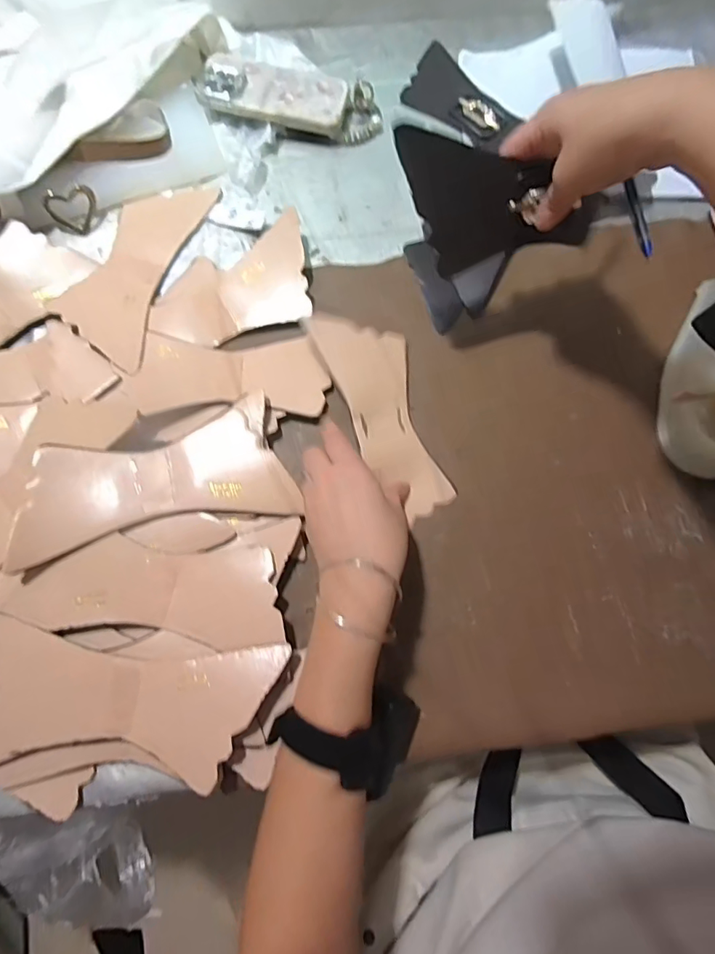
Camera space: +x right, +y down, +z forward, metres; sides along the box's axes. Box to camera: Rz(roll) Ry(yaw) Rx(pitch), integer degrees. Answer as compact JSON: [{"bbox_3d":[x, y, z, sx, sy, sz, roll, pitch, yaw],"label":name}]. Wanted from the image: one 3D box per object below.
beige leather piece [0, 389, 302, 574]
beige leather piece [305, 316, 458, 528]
[{"bbox_3d":[-0.167,0.004,0.414,0.213,0.018,0.102,-15,75,-18],"label":"beige leather piece"},{"bbox_3d":[0.030,-0.063,0.450,0.076,0.021,0.197,-24,82,-7],"label":"beige leather piece"}]

